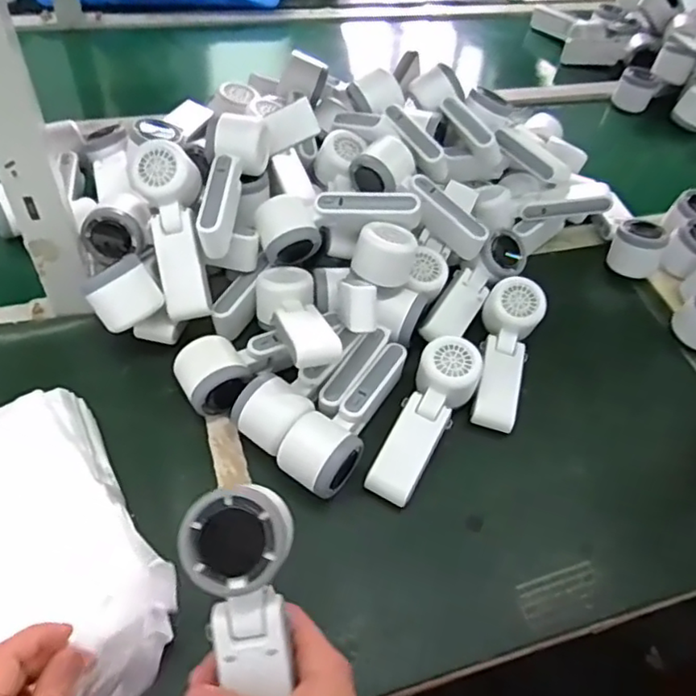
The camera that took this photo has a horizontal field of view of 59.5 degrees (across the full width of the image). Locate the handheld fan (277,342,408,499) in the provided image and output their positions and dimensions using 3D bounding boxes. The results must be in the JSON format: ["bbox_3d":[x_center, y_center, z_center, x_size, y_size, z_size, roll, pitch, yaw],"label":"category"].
[{"bbox_3d":[0.008,0.056,0.547,0.056,0.050,0.171,32,54,18],"label":"handheld fan"}]

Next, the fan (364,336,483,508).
[{"bbox_3d":[0.071,0.065,0.559,0.053,0.053,0.165,25,52,13],"label":"fan"}]

